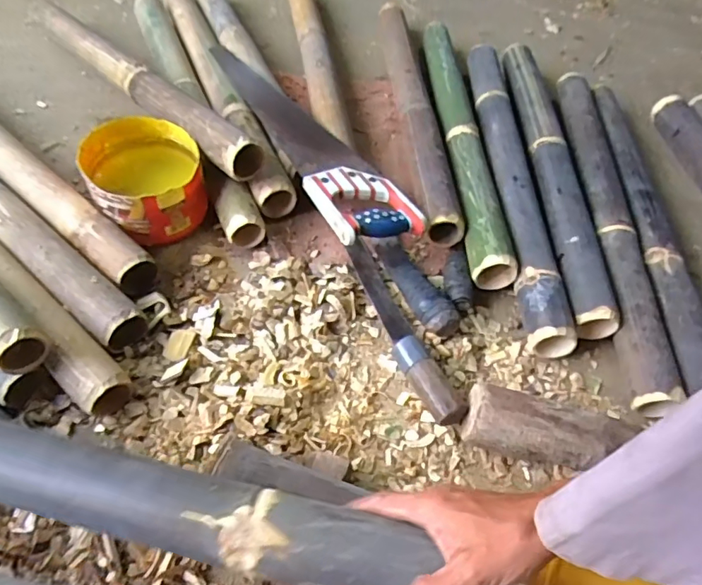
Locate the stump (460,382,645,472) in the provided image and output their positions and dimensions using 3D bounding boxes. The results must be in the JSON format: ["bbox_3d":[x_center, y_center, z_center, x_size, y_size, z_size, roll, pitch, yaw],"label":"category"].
[{"bbox_3d":[0.210,0.155,0.565,0.188,0.063,0.073,16,54,4],"label":"stump"}]

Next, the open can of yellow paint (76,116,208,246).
[{"bbox_3d":[-0.276,-0.151,0.710,0.140,0.095,0.155,-23,60,-22],"label":"open can of yellow paint"}]

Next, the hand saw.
[{"bbox_3d":[-0.072,-0.251,0.778,0.112,0.026,0.489,-22,60,-21],"label":"hand saw"}]

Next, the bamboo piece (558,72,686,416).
[{"bbox_3d":[0.382,-0.130,0.775,0.068,0.051,0.632,7,54,-3],"label":"bamboo piece"}]

